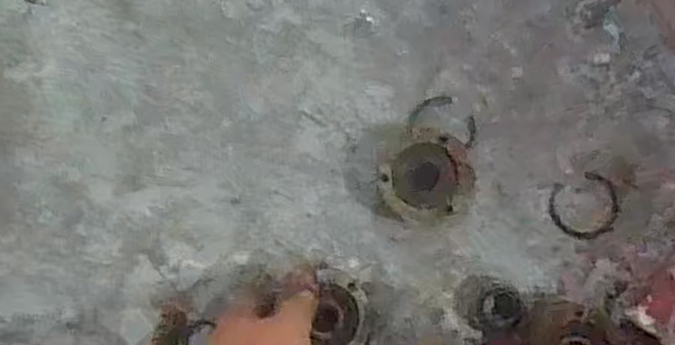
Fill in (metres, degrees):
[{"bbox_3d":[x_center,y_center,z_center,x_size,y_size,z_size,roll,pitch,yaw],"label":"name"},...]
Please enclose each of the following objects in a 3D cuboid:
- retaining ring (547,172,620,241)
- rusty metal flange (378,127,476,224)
[{"bbox_3d":[0.177,0.025,0.502,0.048,0.004,0.044,-1,81,5],"label":"retaining ring"},{"bbox_3d":[0.063,0.006,0.500,0.062,0.033,0.066,-1,81,5],"label":"rusty metal flange"}]

